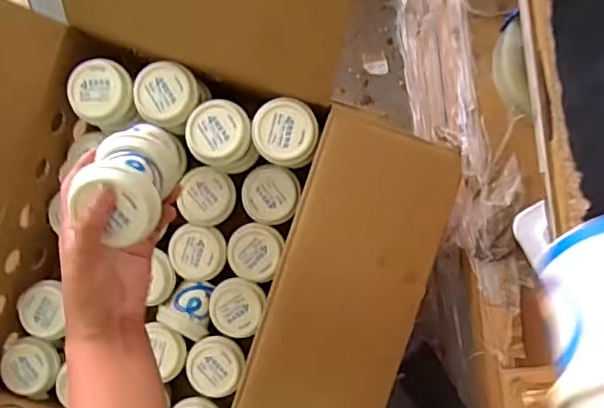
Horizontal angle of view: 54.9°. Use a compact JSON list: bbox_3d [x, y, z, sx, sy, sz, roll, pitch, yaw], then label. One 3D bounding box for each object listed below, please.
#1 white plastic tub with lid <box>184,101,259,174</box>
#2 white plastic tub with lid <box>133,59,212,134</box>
[{"bbox_3d":[-0.088,-0.075,0.670,0.068,0.087,0.069,0,87,5],"label":"white plastic tub with lid"},{"bbox_3d":[-0.147,-0.119,0.669,0.066,0.081,0.067,0,87,5],"label":"white plastic tub with lid"}]

